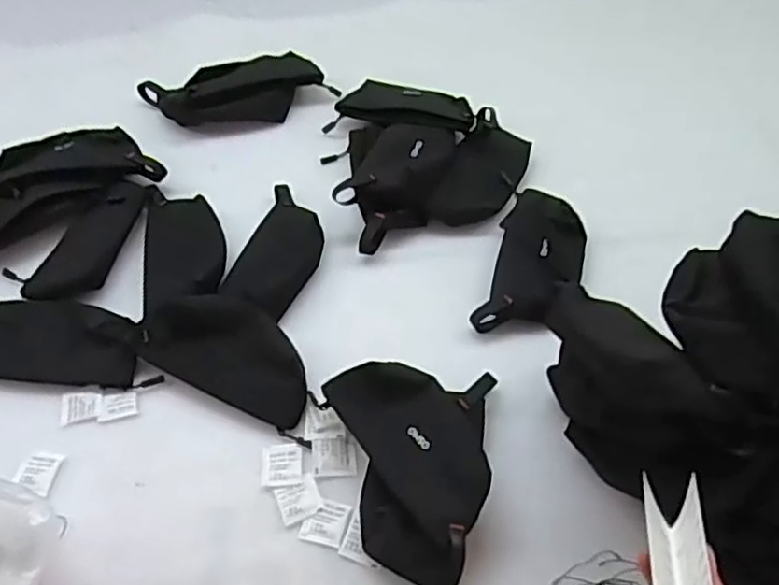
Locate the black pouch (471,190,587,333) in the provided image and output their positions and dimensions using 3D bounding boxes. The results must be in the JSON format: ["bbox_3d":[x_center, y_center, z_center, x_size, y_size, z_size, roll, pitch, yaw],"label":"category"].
[{"bbox_3d":[0.169,-0.037,0.760,0.096,0.030,0.196,15,55,11],"label":"black pouch"}]

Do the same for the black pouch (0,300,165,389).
[{"bbox_3d":[-0.369,0.052,0.716,0.235,0.032,0.091,2,54,2],"label":"black pouch"}]

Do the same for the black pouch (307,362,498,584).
[{"bbox_3d":[0.045,0.158,0.613,0.168,0.054,0.219,-15,55,-10],"label":"black pouch"}]

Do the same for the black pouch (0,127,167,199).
[{"bbox_3d":[-0.402,-0.162,0.854,0.218,0.040,0.090,-11,54,-7],"label":"black pouch"}]

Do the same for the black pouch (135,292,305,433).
[{"bbox_3d":[-0.163,0.058,0.690,0.189,0.027,0.098,22,57,16],"label":"black pouch"}]

